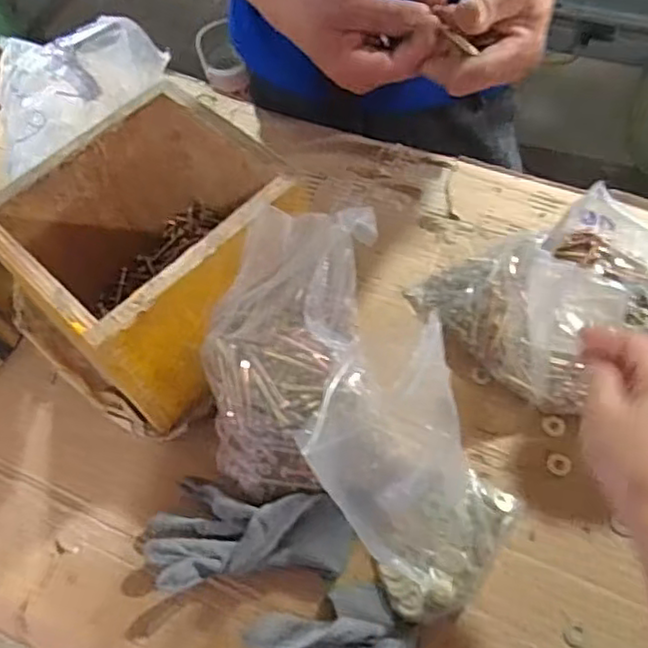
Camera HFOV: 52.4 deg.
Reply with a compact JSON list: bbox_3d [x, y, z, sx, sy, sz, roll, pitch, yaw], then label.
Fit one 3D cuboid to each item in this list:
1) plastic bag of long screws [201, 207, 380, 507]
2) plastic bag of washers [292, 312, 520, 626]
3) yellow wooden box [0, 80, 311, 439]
[{"bbox_3d":[-0.033,0.016,0.535,0.115,0.100,0.249,15,87,13],"label":"plastic bag of long screws"},{"bbox_3d":[0.068,0.107,0.487,0.144,0.152,0.183,-15,59,-4],"label":"plastic bag of washers"},{"bbox_3d":[-0.146,-0.050,0.577,0.184,0.165,0.226,37,69,23],"label":"yellow wooden box"}]

